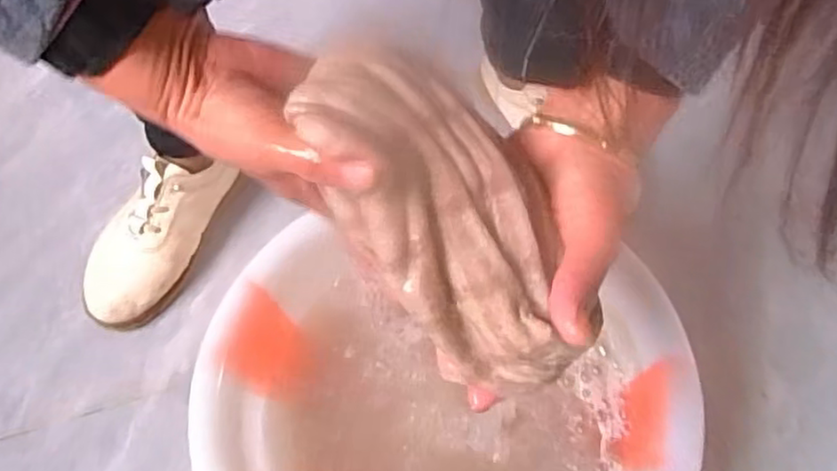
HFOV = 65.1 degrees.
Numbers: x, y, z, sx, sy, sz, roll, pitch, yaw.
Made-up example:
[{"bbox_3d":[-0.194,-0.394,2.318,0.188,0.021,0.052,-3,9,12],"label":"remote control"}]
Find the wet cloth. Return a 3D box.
[{"bbox_3d":[0.012,-0.008,0.310,0.077,0.049,0.179,-33,95,-17],"label":"wet cloth"}]

